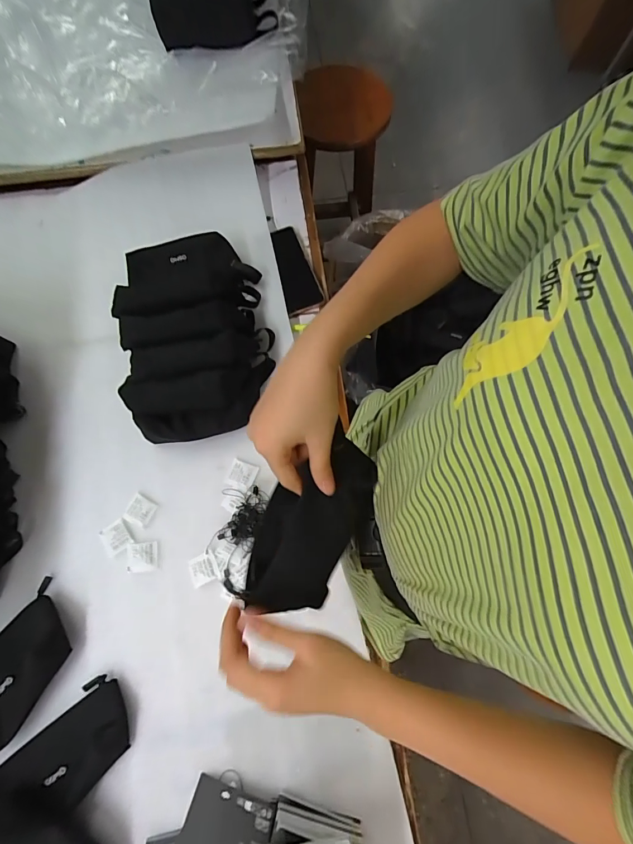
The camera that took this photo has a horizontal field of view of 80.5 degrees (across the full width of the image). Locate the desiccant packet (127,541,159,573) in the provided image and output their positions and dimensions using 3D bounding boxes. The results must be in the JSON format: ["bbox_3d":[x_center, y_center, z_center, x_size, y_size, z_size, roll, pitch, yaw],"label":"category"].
[{"bbox_3d":[-0.246,0.190,0.529,0.041,0.004,0.039,-5,74,-2],"label":"desiccant packet"}]

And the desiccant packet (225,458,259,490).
[{"bbox_3d":[-0.110,0.077,0.550,0.042,0.010,0.037,20,75,5],"label":"desiccant packet"}]

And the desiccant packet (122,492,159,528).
[{"bbox_3d":[-0.256,0.129,0.543,0.038,0.004,0.039,26,76,7],"label":"desiccant packet"}]

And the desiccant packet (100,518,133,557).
[{"bbox_3d":[-0.288,0.165,0.534,0.039,0.004,0.041,-34,77,-9],"label":"desiccant packet"}]

